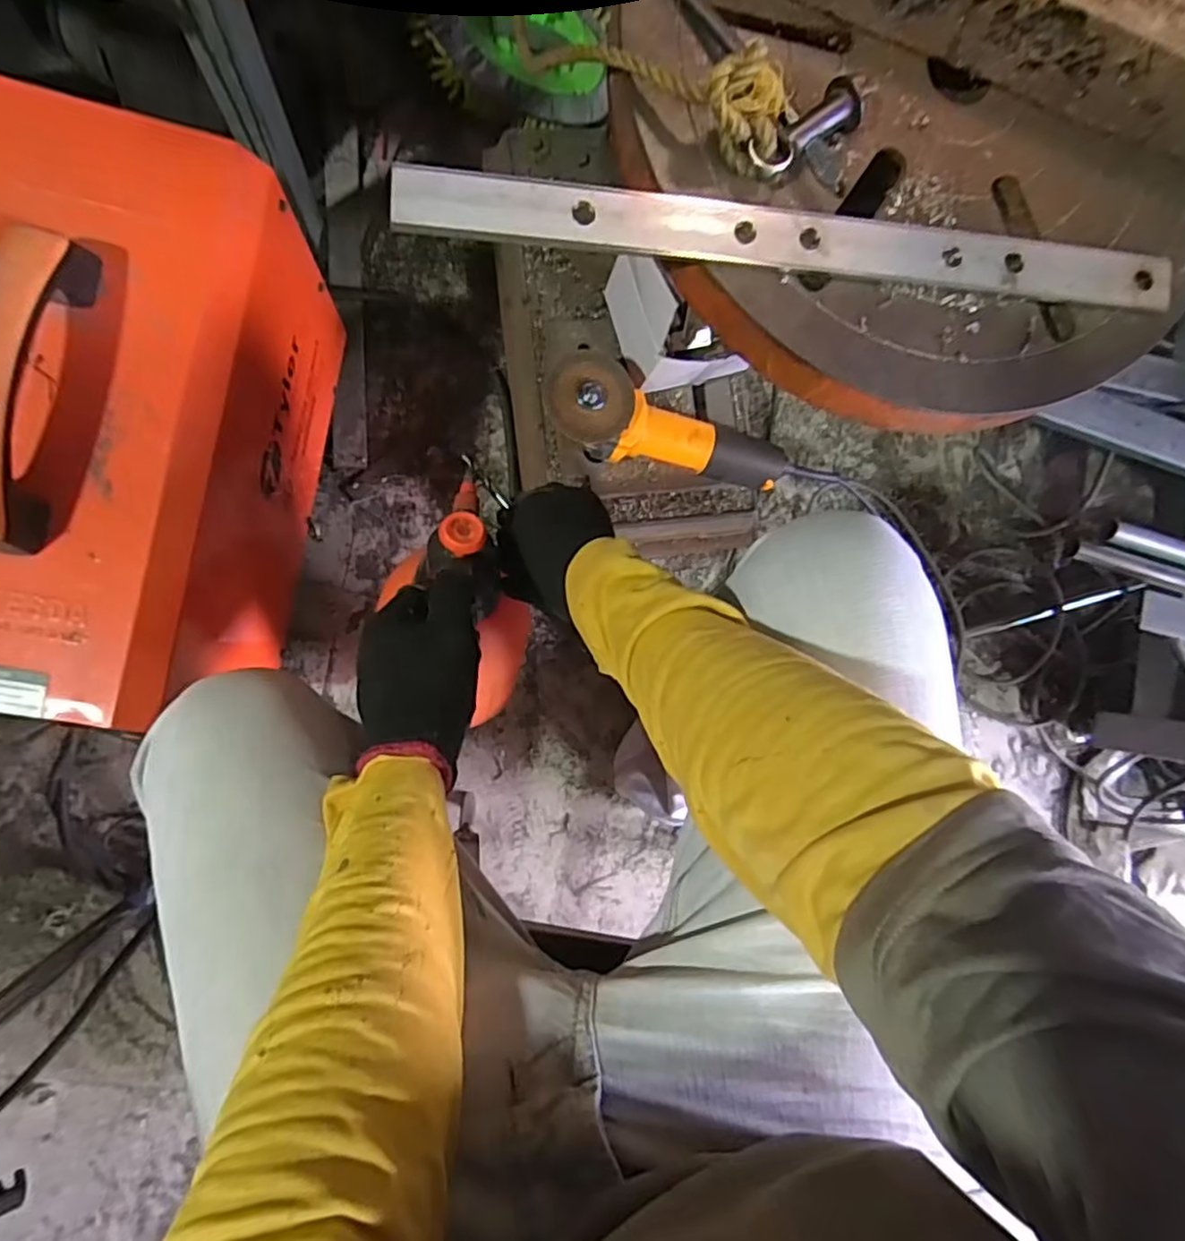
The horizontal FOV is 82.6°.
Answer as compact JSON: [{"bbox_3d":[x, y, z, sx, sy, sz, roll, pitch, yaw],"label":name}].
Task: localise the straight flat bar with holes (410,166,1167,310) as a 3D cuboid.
[{"bbox_3d":[0.097,-0.162,0.290,0.350,0.006,0.025,0,89,-9],"label":"straight flat bar with holes"}]

